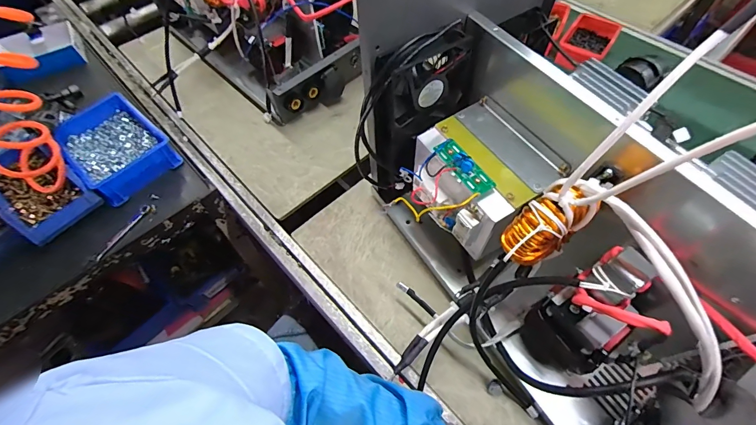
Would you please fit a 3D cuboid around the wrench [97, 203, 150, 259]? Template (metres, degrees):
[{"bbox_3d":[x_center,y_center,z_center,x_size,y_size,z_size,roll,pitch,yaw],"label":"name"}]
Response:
[{"bbox_3d":[-0.441,0.033,0.629,0.019,0.007,0.114,26,63,16],"label":"wrench"}]

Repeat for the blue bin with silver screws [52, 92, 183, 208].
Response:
[{"bbox_3d":[-0.498,-0.129,0.696,0.212,0.067,0.150,39,67,22],"label":"blue bin with silver screws"}]

